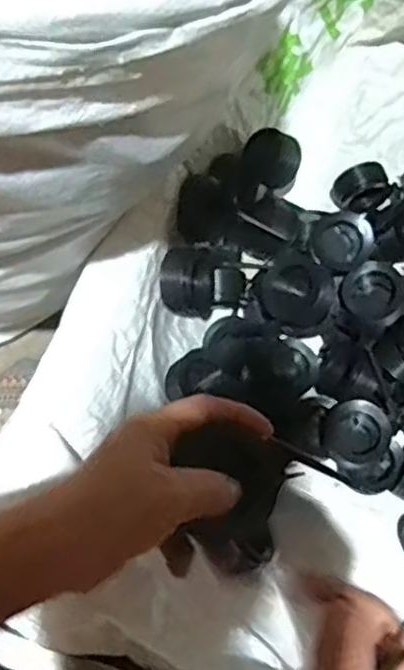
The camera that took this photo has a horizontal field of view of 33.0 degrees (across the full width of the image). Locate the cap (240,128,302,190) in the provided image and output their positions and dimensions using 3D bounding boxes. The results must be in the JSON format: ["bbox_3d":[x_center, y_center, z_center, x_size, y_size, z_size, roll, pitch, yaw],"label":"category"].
[{"bbox_3d":[0.074,-0.186,0.719,0.060,0.028,0.057,0,72,0],"label":"cap"}]

